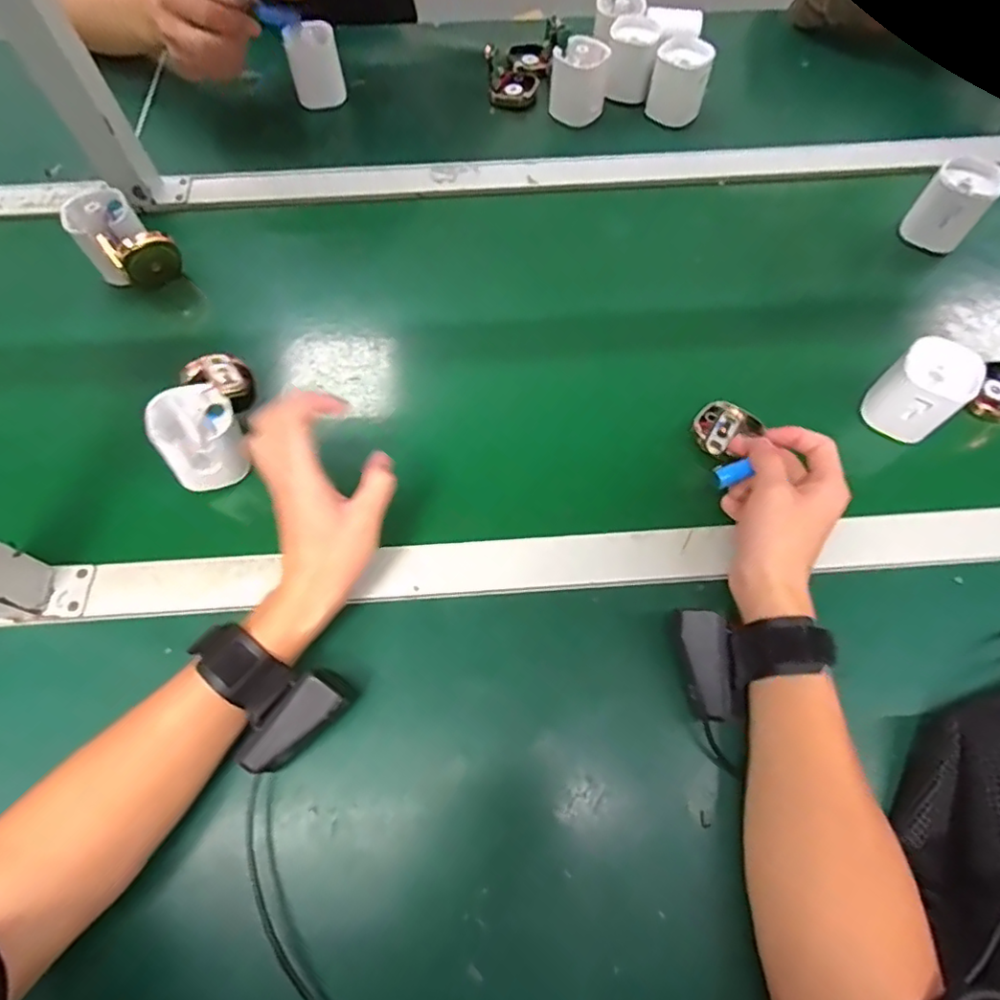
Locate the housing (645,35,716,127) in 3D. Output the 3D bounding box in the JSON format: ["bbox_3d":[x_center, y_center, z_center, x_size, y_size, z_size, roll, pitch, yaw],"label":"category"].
[{"bbox_3d":[0.204,-0.473,0.662,0.062,0.073,0.050,15,65,7],"label":"housing"}]

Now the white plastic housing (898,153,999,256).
[{"bbox_3d":[0.439,-0.287,0.565,0.058,0.070,0.046,34,69,15],"label":"white plastic housing"}]

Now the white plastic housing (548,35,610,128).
[{"bbox_3d":[0.089,-0.471,0.652,0.062,0.063,0.055,8,65,4],"label":"white plastic housing"}]

